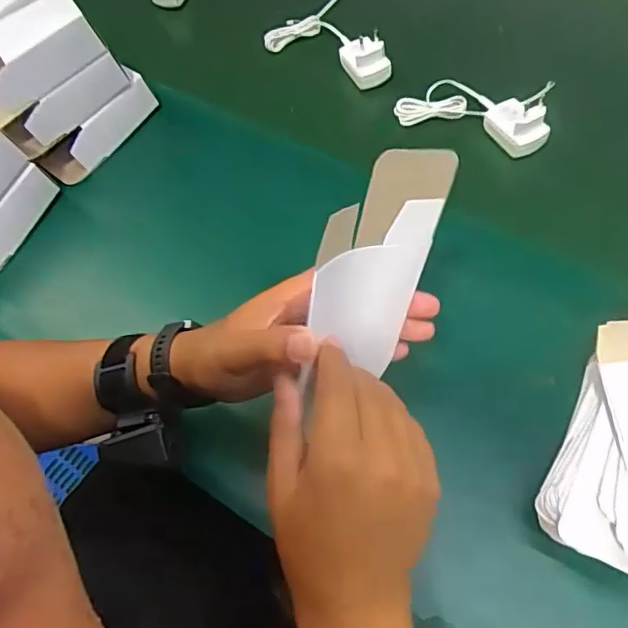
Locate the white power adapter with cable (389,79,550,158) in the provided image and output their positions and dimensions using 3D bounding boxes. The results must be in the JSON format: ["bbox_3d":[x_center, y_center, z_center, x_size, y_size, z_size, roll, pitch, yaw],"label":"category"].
[{"bbox_3d":[0.167,-0.216,0.582,0.153,0.042,0.063,20,62,16],"label":"white power adapter with cable"}]

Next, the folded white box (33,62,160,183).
[{"bbox_3d":[-0.238,-0.202,0.623,0.144,0.043,0.029,-43,64,-2],"label":"folded white box"}]

